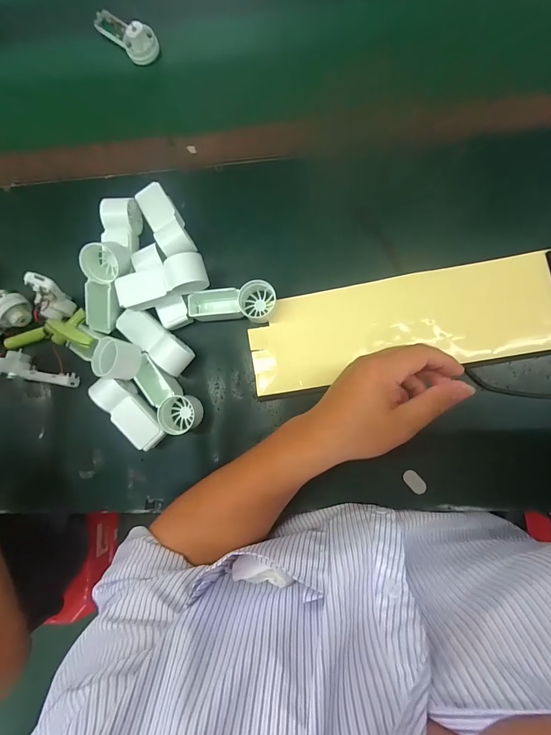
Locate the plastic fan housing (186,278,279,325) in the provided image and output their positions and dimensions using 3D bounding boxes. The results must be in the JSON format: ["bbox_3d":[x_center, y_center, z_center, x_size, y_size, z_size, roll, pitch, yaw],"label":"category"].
[{"bbox_3d":[-0.047,-0.068,0.373,0.092,0.030,0.038,-7,84,5],"label":"plastic fan housing"}]

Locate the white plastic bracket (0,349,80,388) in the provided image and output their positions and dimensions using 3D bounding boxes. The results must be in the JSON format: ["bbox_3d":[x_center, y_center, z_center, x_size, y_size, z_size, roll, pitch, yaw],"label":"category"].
[{"bbox_3d":[-0.264,0.003,0.383,0.083,0.034,0.029,12,86,7],"label":"white plastic bracket"}]

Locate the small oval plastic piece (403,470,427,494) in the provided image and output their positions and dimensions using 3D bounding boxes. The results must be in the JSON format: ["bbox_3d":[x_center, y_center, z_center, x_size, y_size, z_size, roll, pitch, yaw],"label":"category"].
[{"bbox_3d":[0.146,0.120,0.357,0.015,0.006,0.026,-43,82,0],"label":"small oval plastic piece"}]

